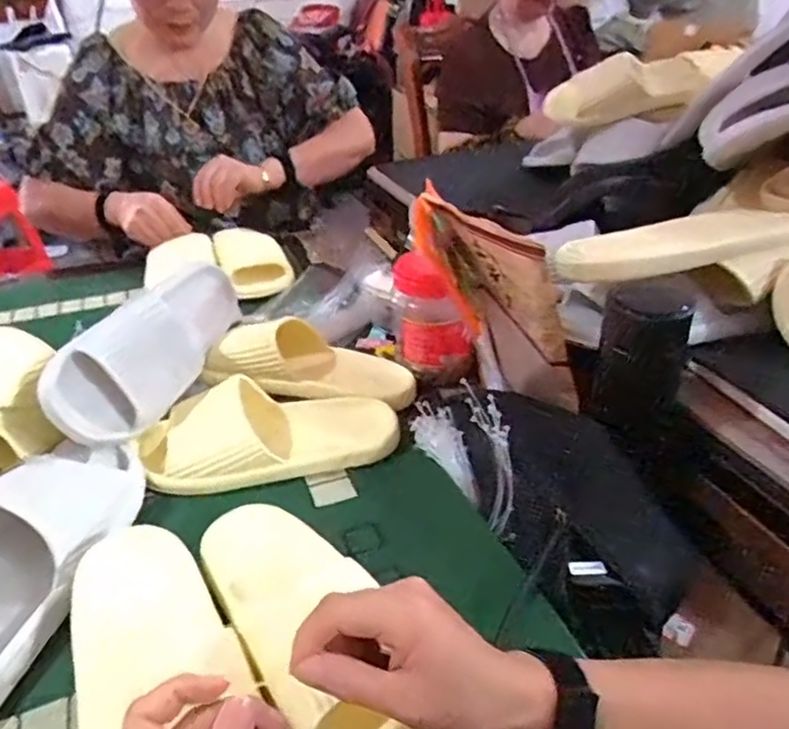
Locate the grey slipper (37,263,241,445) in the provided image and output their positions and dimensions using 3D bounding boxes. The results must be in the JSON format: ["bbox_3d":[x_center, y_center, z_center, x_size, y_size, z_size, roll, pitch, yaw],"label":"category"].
[{"bbox_3d":[-0.243,-0.032,0.676,0.087,0.098,0.277,3,33,8],"label":"grey slipper"}]

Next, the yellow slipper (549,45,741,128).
[{"bbox_3d":[0.349,-0.409,0.974,0.248,0.092,0.084,-5,30,20],"label":"yellow slipper"}]

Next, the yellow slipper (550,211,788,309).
[{"bbox_3d":[0.260,-0.093,0.572,0.242,0.052,0.096,-12,34,-15],"label":"yellow slipper"}]

